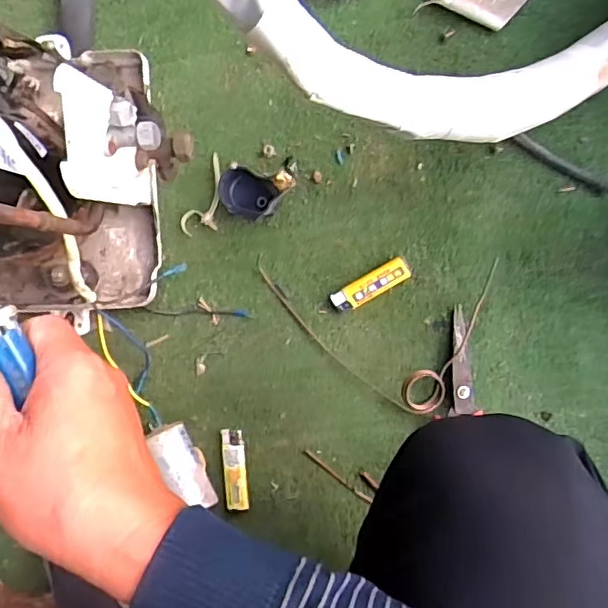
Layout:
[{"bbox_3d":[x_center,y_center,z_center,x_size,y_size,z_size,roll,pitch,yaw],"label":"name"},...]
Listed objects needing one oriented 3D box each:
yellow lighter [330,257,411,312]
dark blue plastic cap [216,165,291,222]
[{"bbox_3d":[0.068,-0.018,0.570,0.082,0.014,0.022,-29,88,7],"label":"yellow lighter"},{"bbox_3d":[-0.055,-0.109,0.578,0.065,0.027,0.044,26,95,5],"label":"dark blue plastic cap"}]

